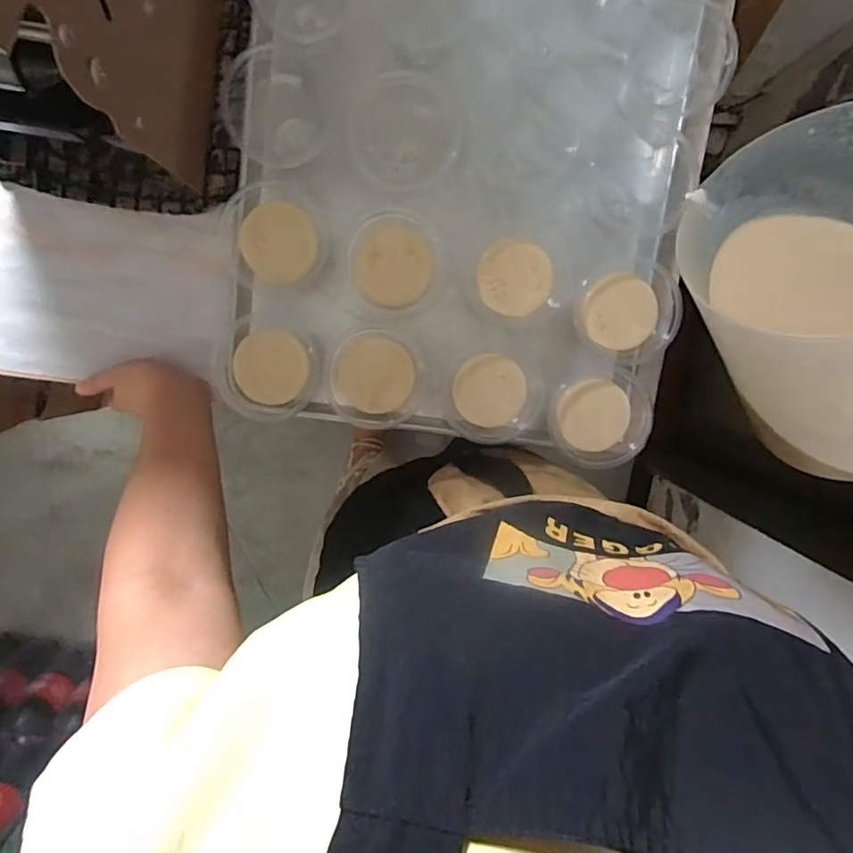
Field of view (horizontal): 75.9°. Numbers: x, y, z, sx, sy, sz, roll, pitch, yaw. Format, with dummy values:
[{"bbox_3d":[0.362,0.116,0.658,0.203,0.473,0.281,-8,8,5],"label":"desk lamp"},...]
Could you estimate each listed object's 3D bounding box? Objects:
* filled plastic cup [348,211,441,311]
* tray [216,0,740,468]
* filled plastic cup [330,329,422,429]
[{"bbox_3d":[-0.028,-0.155,0.514,0.081,0.075,0.085,0,100,-2],"label":"filled plastic cup"},{"bbox_3d":[0.050,-0.275,0.500,0.434,0.079,0.564,8,99,-3],"label":"tray"},{"bbox_3d":[-0.047,-0.048,0.529,0.081,0.084,0.086,-2,100,-2],"label":"filled plastic cup"}]

